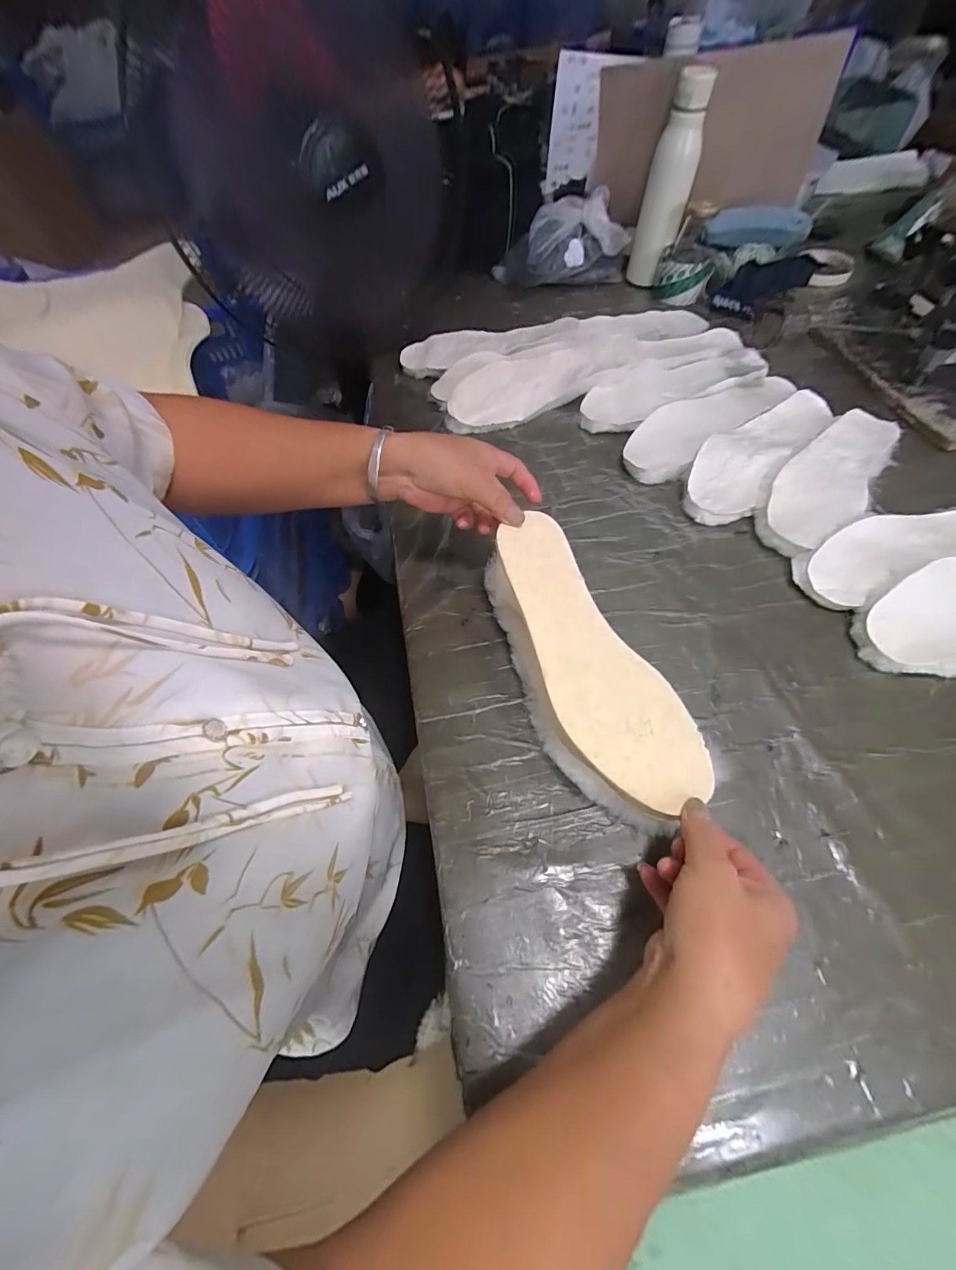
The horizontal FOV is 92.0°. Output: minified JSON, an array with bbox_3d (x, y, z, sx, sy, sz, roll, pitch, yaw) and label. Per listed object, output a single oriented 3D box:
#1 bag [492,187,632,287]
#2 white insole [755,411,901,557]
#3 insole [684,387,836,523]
[{"bbox_3d":[0.149,-0.710,0.836,0.233,0.108,0.117,9,60,10],"label":"bag"},{"bbox_3d":[0.403,-0.187,0.525,0.090,0.023,0.277,39,69,23],"label":"white insole"},{"bbox_3d":[0.336,-0.228,0.558,0.091,0.024,0.277,37,68,23],"label":"insole"}]

